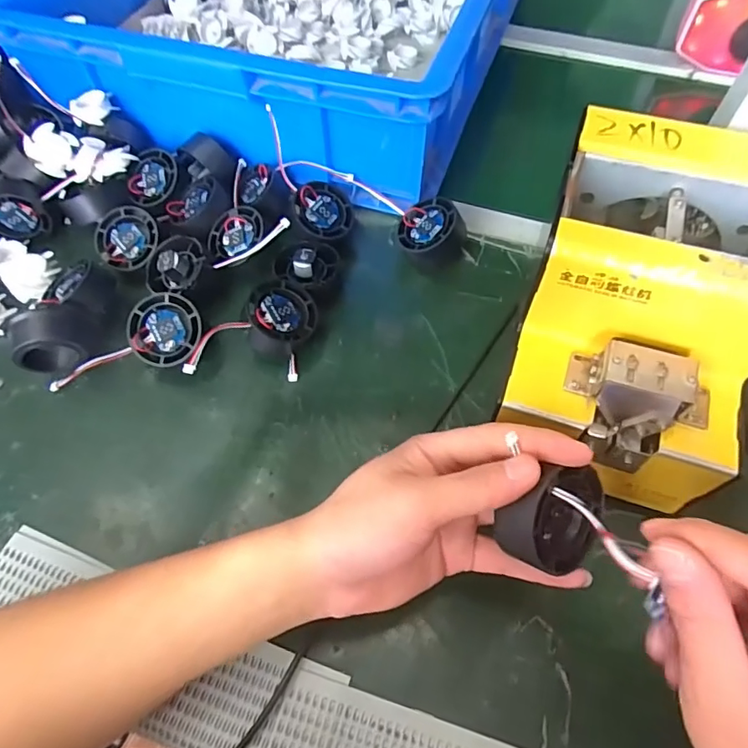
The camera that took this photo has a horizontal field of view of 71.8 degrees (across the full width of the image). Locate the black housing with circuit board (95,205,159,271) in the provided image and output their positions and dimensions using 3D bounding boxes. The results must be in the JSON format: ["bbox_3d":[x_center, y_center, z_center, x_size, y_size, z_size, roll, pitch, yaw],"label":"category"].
[{"bbox_3d":[-0.204,-0.112,0.428,0.053,0.016,0.053,0,83,0],"label":"black housing with circuit board"}]

